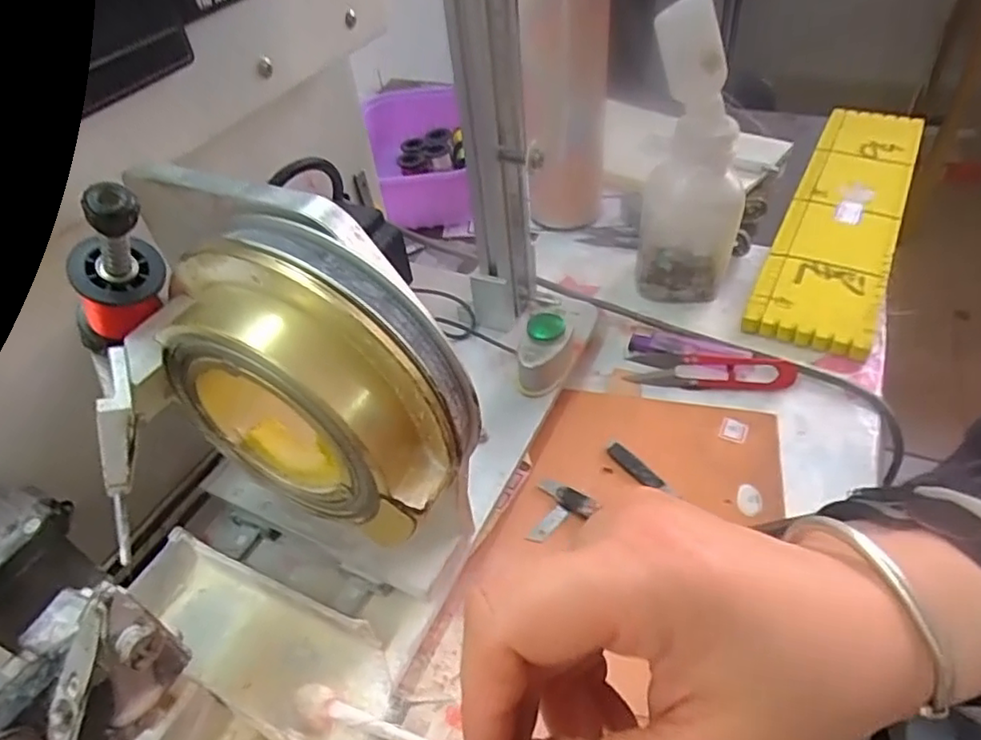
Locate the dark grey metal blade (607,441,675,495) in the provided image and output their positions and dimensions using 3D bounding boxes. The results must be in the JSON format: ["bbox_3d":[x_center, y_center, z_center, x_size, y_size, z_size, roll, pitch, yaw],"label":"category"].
[{"bbox_3d":[0.083,0.054,0.366,0.010,0.004,0.040,-31,50,-23],"label":"dark grey metal blade"}]

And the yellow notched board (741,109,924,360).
[{"bbox_3d":[0.293,-0.136,0.522,0.079,0.019,0.360,19,50,24],"label":"yellow notched board"}]

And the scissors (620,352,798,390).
[{"bbox_3d":[0.140,-0.001,0.402,0.102,0.012,0.024,4,46,11],"label":"scissors"}]

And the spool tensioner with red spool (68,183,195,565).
[{"bbox_3d":[-0.120,-0.001,0.207,0.035,0.031,0.113,-7,78,-6],"label":"spool tensioner with red spool"}]

